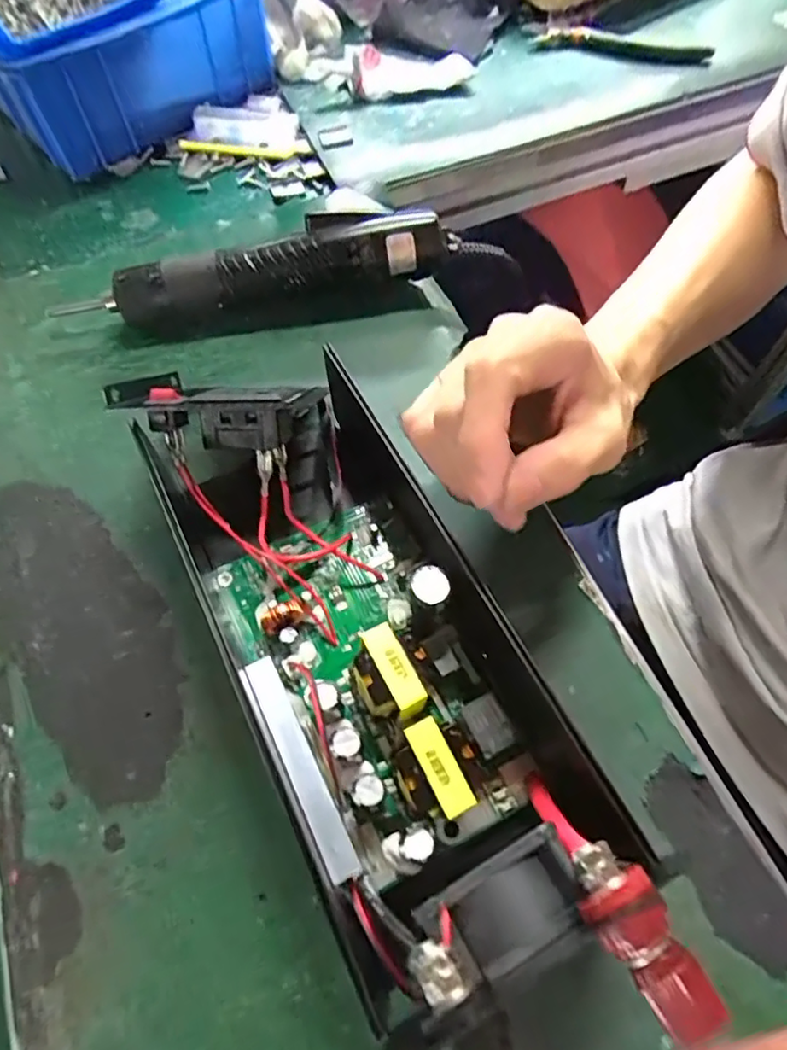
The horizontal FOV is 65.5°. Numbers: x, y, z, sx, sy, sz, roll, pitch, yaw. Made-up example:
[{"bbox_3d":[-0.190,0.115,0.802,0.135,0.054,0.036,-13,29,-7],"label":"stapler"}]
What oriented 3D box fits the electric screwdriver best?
[{"bbox_3d":[-0.085,-0.152,0.372,0.230,0.048,0.029,-10,62,-5],"label":"electric screwdriver"}]

